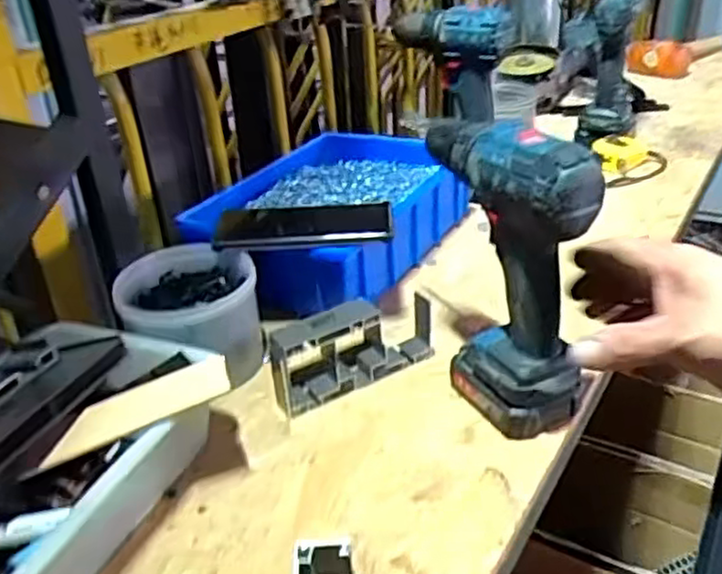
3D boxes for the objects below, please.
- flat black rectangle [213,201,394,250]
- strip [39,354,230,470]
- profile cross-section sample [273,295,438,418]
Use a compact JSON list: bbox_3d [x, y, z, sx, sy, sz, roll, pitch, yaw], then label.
[{"bbox_3d":[-0.052,-0.058,0.641,0.158,0.016,0.068,-2,30,2],"label":"flat black rectangle"},{"bbox_3d":[-0.147,0.080,0.464,0.121,0.010,0.038,-24,34,-11],"label":"strip"},{"bbox_3d":[-0.009,0.049,0.590,0.145,0.054,0.055,-20,34,-26],"label":"profile cross-section sample"}]

